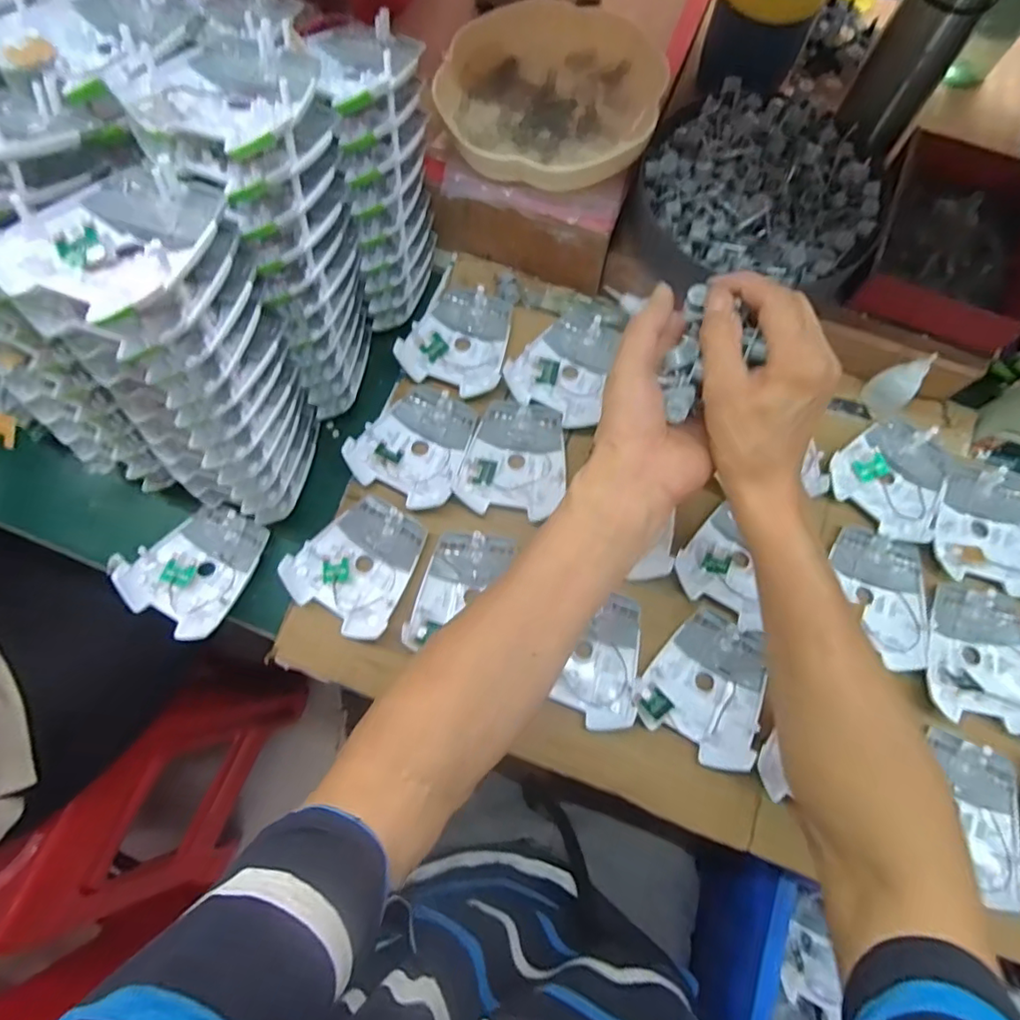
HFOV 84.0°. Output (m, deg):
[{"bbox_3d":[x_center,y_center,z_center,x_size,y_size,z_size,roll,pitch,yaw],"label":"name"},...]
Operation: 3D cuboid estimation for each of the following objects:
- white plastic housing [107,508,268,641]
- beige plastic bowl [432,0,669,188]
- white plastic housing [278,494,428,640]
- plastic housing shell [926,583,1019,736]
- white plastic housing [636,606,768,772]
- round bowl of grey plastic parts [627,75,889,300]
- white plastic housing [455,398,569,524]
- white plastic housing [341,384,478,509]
[{"bbox_3d":[-0.274,0.046,0.491,0.103,0.029,0.108,27,77,7],"label":"white plastic housing"},{"bbox_3d":[0.039,-0.383,0.516,0.192,0.034,0.208,16,75,3],"label":"beige plastic bowl"},{"bbox_3d":[-0.128,0.044,0.485,0.095,0.018,0.108,32,77,9],"label":"white plastic housing"},{"bbox_3d":[0.389,0.120,0.468,0.089,0.019,0.108,15,75,4],"label":"plastic housing shell"},{"bbox_3d":[0.161,0.141,0.459,0.093,0.022,0.107,28,77,8],"label":"white plastic housing"},{"bbox_3d":[0.215,-0.279,0.513,0.213,0.058,0.200,2,75,0],"label":"round bowl of grey plastic parts"},{"bbox_3d":[0.007,-0.047,0.514,0.091,0.018,0.110,14,75,4],"label":"white plastic housing"},{"bbox_3d":[-0.084,-0.062,0.513,0.096,0.017,0.108,26,76,7],"label":"white plastic housing"}]

